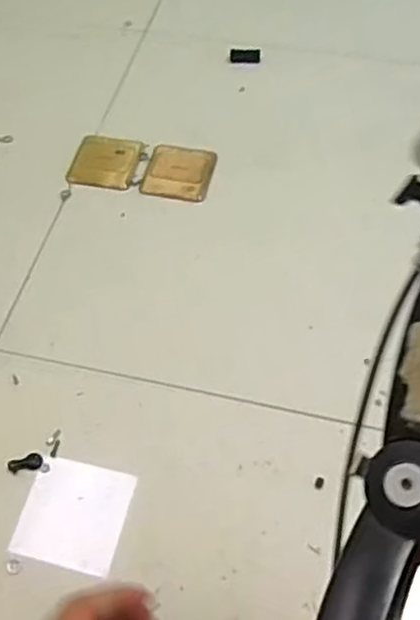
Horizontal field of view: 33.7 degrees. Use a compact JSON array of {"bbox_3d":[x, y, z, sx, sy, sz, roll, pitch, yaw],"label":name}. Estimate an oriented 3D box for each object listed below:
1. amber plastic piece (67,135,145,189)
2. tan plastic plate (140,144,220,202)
[{"bbox_3d":[-0.189,-0.269,1.251,0.119,0.007,0.127,7,56,7],"label":"amber plastic piece"},{"bbox_3d":[-0.054,-0.245,1.225,0.117,0.011,0.121,7,56,8],"label":"tan plastic plate"}]

